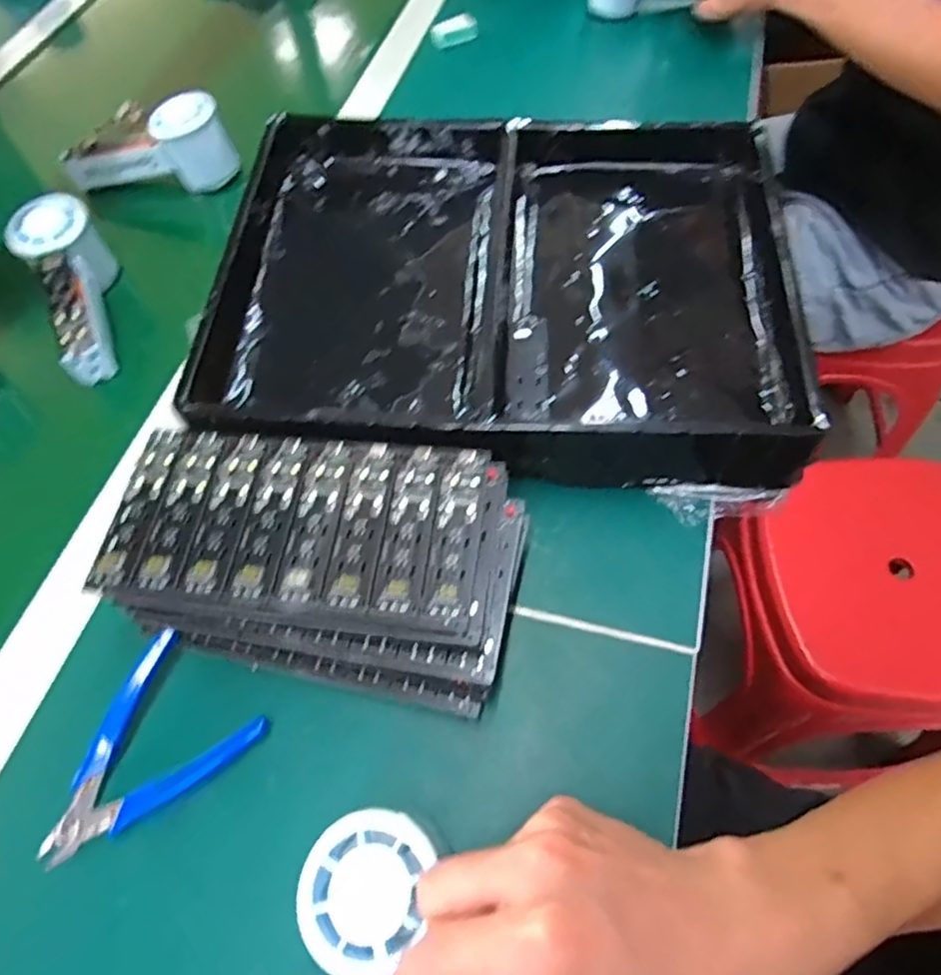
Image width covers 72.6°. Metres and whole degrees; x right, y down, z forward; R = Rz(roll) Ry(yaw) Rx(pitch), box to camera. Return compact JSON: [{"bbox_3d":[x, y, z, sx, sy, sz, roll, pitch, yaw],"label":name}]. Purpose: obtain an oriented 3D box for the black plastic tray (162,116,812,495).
[{"bbox_3d":[0.018,-0.144,0.449,0.374,0.064,0.306,5,61,6],"label":"black plastic tray"}]

